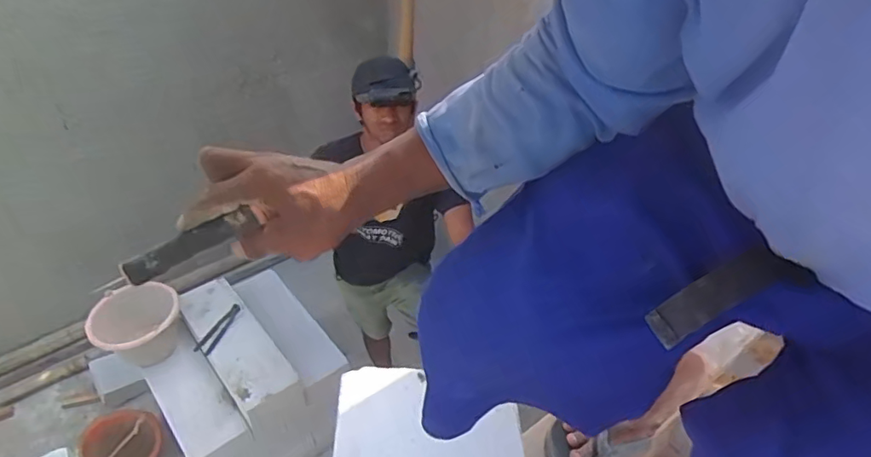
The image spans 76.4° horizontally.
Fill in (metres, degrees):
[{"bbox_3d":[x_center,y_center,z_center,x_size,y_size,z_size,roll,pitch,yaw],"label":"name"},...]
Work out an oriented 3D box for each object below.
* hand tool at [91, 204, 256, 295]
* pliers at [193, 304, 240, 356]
[{"bbox_3d":[-0.184,0.016,0.397,0.127,0.021,0.013,-25,43,6],"label":"hand tool"},{"bbox_3d":[-0.675,0.318,1.733,0.061,0.021,0.177,26,67,23],"label":"pliers"}]

